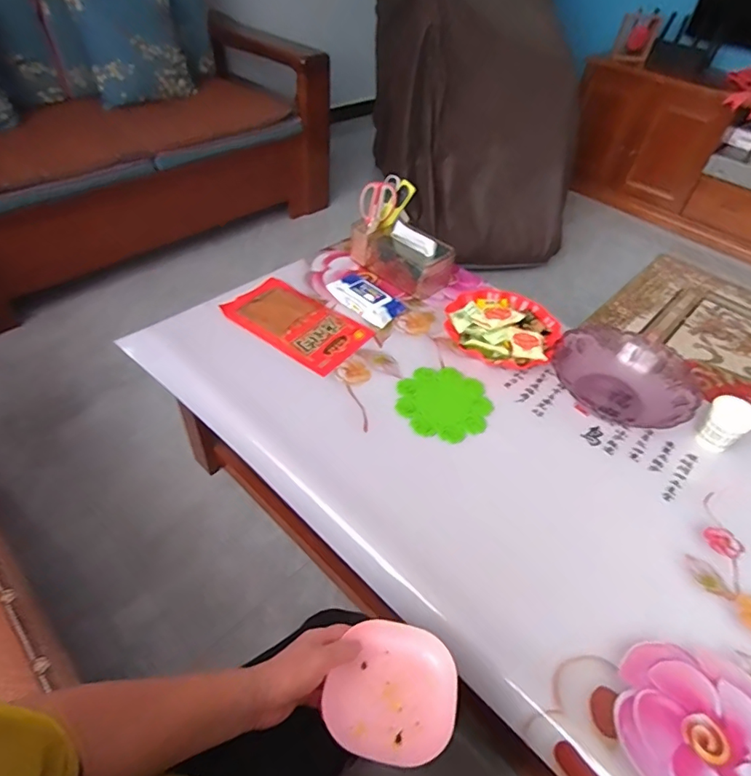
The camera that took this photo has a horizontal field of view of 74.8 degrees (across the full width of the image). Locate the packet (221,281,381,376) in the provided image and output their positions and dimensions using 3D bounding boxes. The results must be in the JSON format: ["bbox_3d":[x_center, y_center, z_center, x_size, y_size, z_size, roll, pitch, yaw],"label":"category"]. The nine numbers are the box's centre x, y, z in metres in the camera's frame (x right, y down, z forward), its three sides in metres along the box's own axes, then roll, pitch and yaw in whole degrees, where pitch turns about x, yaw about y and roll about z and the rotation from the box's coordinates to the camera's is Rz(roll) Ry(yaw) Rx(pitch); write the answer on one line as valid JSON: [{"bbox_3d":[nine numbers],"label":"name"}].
[{"bbox_3d":[-0.158,-0.133,0.999,0.275,0.023,0.160,29,53,21],"label":"packet"}]

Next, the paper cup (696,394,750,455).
[{"bbox_3d":[0.597,0.063,0.841,0.063,0.078,0.070,-28,55,-25],"label":"paper cup"}]

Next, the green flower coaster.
[{"bbox_3d":[0.125,0.024,0.895,0.168,0.010,0.165,10,46,-3],"label":"green flower coaster"}]

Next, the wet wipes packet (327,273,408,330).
[{"bbox_3d":[-0.021,-0.192,1.056,0.160,0.027,0.088,37,56,26],"label":"wet wipes packet"}]

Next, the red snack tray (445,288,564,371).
[{"bbox_3d":[0.262,-0.134,1.009,0.225,0.051,0.219,-4,48,-6],"label":"red snack tray"}]

